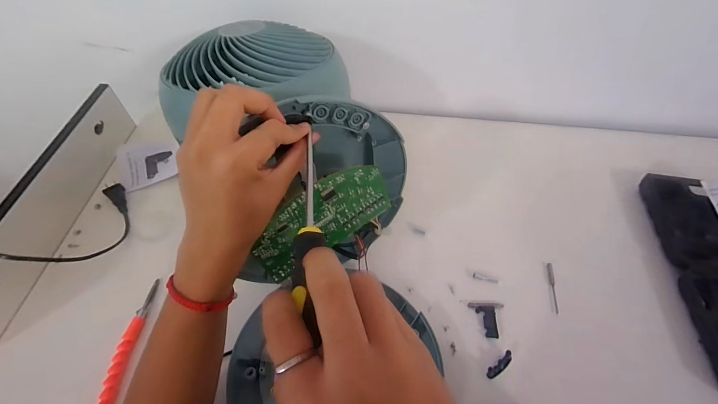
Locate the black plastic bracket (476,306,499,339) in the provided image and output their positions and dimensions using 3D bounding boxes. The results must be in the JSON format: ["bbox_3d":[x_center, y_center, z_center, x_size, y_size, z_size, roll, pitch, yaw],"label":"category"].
[{"bbox_3d":[0.172,0.158,0.446,0.022,0.012,0.039,1,55,-2],"label":"black plastic bracket"}]

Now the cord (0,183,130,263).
[{"bbox_3d":[-0.390,0.038,0.471,0.093,0.056,0.186,8,29,3],"label":"cord"}]

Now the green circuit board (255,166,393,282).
[{"bbox_3d":[-0.034,0.014,0.331,0.141,0.080,0.015,-28,41,-20],"label":"green circuit board"}]

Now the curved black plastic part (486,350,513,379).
[{"bbox_3d":[0.175,0.202,0.416,0.042,0.020,0.013,-30,61,-21],"label":"curved black plastic part"}]

